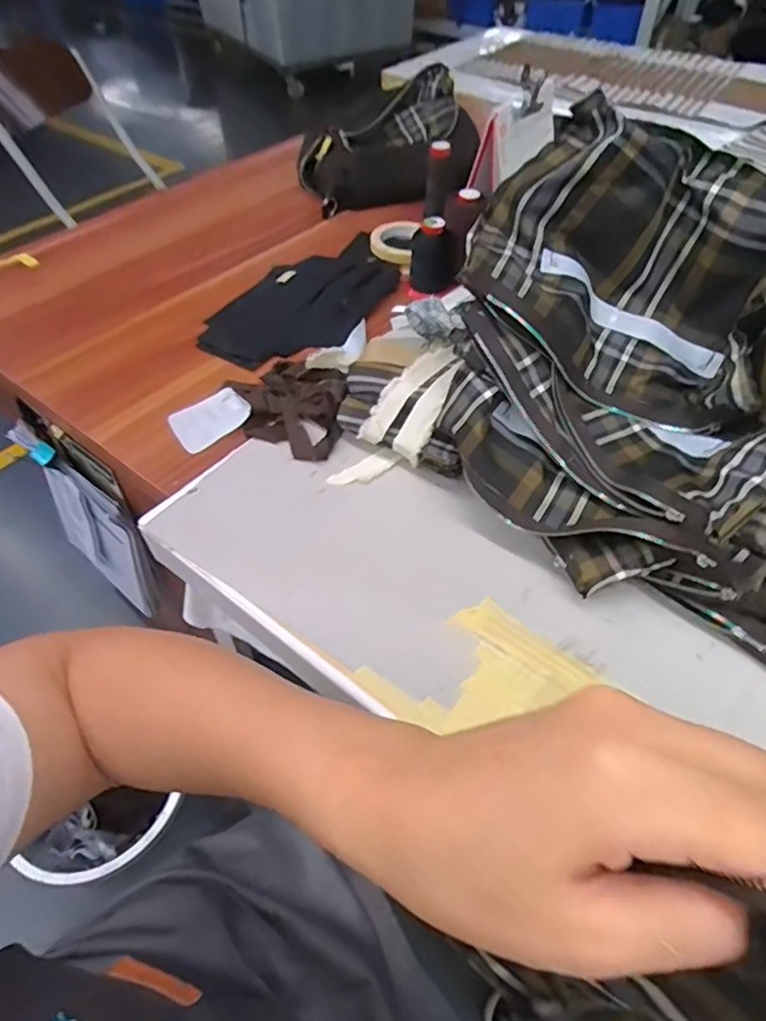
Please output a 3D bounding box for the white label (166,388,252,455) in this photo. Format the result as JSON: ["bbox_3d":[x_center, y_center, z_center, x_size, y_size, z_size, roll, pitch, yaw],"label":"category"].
[{"bbox_3d":[-0.190,-0.102,0.649,0.083,0.009,0.080,-32,51,-19],"label":"white label"}]

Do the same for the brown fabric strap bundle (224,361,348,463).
[{"bbox_3d":[-0.102,-0.118,0.652,0.122,0.026,0.149,-7,51,-5],"label":"brown fabric strap bundle"}]

